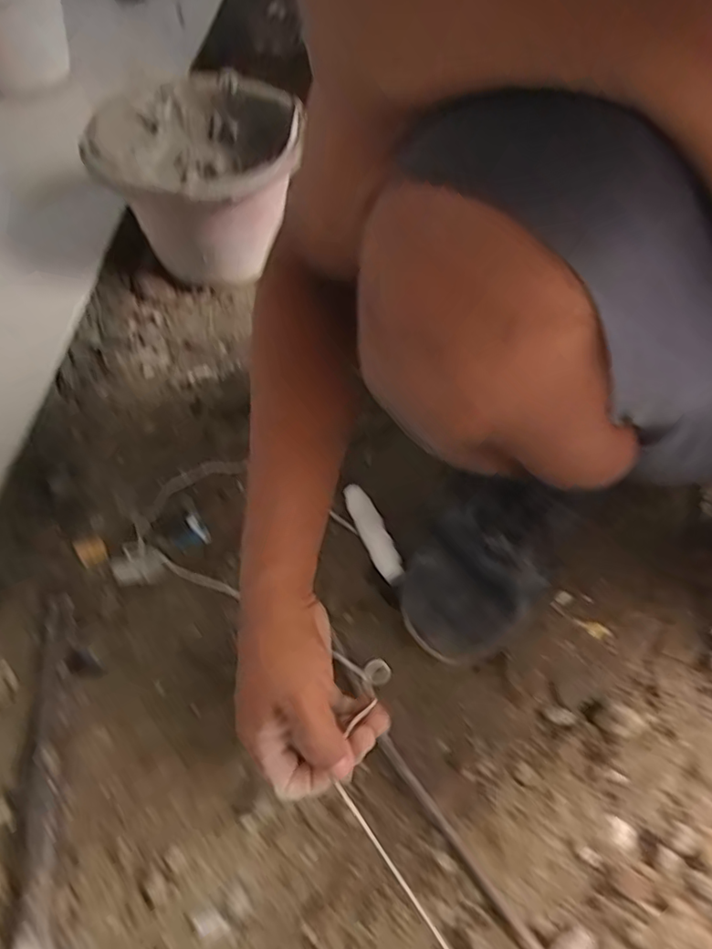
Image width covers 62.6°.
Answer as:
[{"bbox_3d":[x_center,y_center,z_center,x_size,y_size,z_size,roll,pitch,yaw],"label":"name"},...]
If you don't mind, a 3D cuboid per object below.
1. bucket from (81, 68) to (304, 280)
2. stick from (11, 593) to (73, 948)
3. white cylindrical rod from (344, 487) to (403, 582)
[{"bbox_3d":[-0.177,-0.368,0.755,0.255,0.186,0.236,0,54,0],"label":"bucket"},{"bbox_3d":[-0.223,0.210,0.419,0.032,0.020,0.255,-11,54,-8],"label":"stick"},{"bbox_3d":[0.016,0.054,0.534,0.024,0.027,0.095,-21,56,-14],"label":"white cylindrical rod"}]

